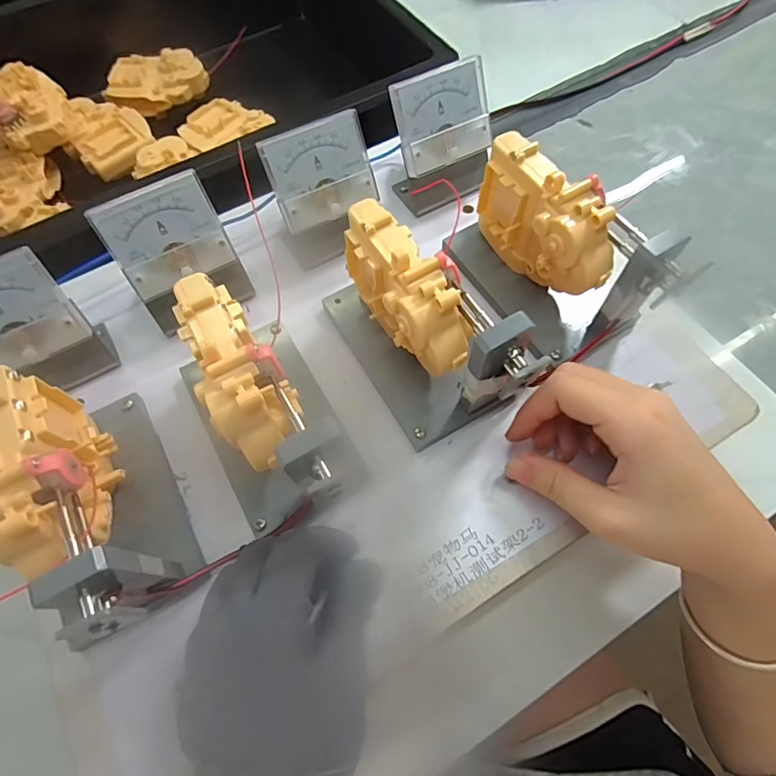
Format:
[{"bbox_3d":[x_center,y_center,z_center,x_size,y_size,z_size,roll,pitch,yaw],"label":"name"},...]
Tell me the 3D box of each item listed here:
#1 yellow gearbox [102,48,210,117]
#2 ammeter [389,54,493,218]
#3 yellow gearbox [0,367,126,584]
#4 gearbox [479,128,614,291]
[{"bbox_3d":[-0.237,-0.317,0.492,0.095,0.027,0.061,-1,65,3],"label":"yellow gearbox"},{"bbox_3d":[0.039,-0.172,0.330,0.067,0.077,0.044,-23,66,-7],"label":"ammeter"},{"bbox_3d":[-0.153,0.039,0.225,0.030,0.073,0.091,-23,66,-7],"label":"yellow gearbox"},{"bbox_3d":[0.089,-0.094,0.278,0.030,0.072,0.096,-29,67,-10],"label":"gearbox"}]

